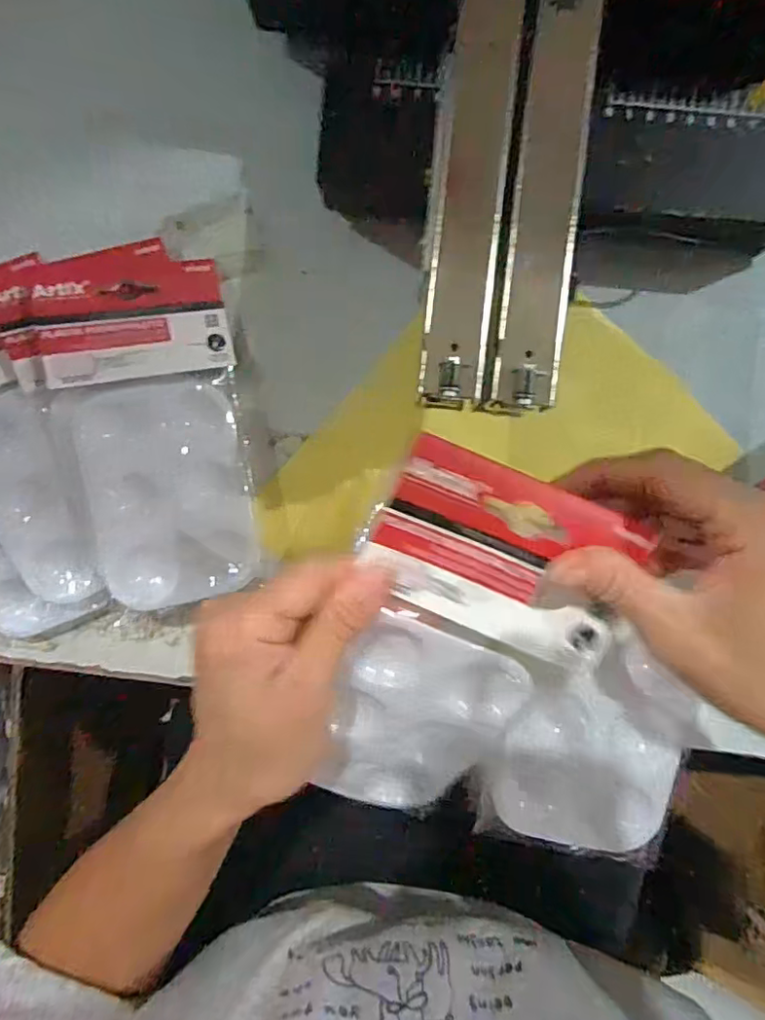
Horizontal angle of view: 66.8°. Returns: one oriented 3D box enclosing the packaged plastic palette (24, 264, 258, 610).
[{"bbox_3d":[-0.127,-0.044,0.334,0.097,0.015,0.189,-13,95,-15],"label":"packaged plastic palette"}]

